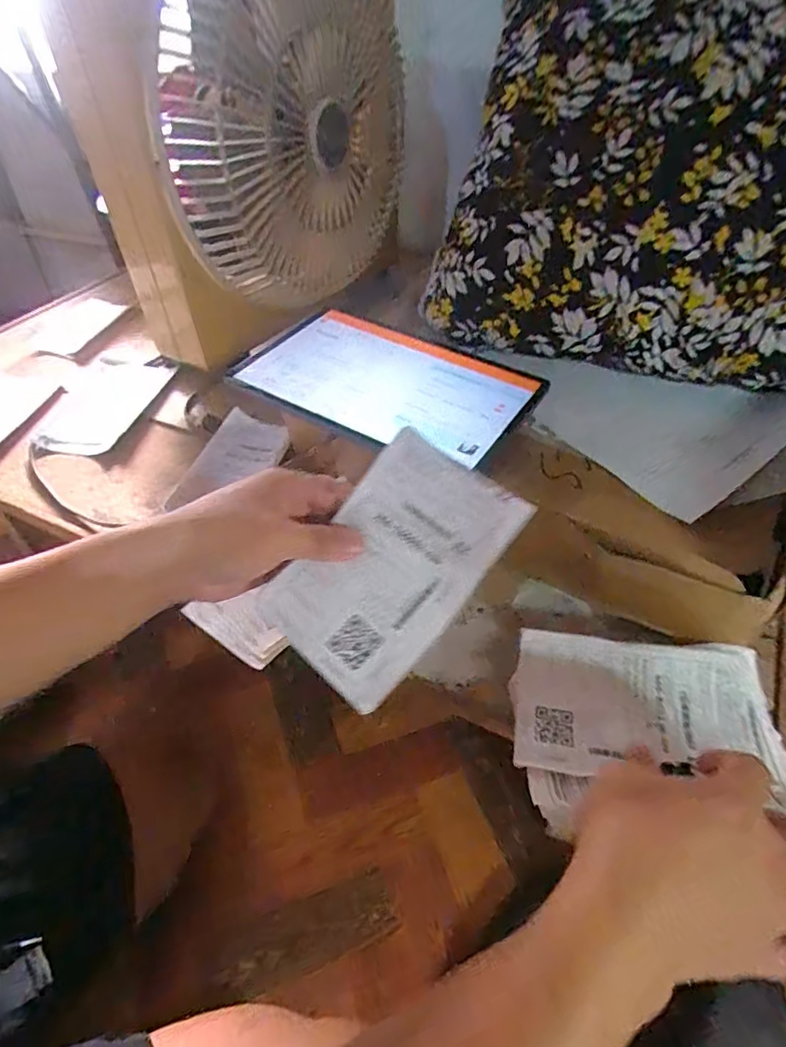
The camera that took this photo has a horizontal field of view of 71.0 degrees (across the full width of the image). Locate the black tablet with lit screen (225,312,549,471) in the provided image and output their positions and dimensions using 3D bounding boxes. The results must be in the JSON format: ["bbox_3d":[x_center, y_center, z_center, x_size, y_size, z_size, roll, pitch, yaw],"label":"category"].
[{"bbox_3d":[-0.009,-0.128,0.494,0.251,0.016,0.148,24,55,20],"label":"black tablet with lit screen"}]

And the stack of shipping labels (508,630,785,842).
[{"bbox_3d":[0.165,0.131,0.355,0.167,0.022,0.125,2,45,6],"label":"stack of shipping labels"}]

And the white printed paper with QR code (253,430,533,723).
[{"bbox_3d":[-0.001,0.024,0.330,0.098,0.014,0.147,37,81,22],"label":"white printed paper with QR code"}]

